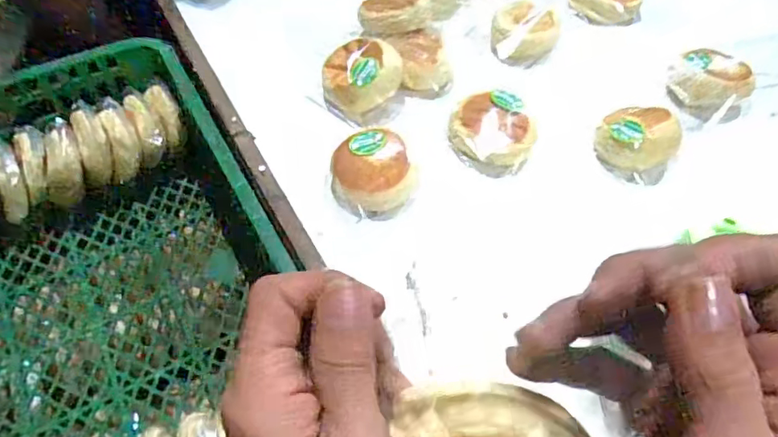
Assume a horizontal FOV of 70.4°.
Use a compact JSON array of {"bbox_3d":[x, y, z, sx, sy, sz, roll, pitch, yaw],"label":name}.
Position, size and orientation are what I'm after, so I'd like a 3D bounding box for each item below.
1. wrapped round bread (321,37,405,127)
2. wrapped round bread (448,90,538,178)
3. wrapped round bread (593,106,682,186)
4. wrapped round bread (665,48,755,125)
[{"bbox_3d":[-0.030,-0.163,0.646,0.092,0.058,0.098,-2,55,-4],"label":"wrapped round bread"},{"bbox_3d":[0.111,-0.092,0.609,0.090,0.038,0.099,1,55,-2],"label":"wrapped round bread"},{"bbox_3d":[0.272,-0.084,0.605,0.083,0.049,0.088,13,55,6],"label":"wrapped round bread"},{"bbox_3d":[0.381,-0.158,0.661,0.092,0.045,0.101,1,55,-2],"label":"wrapped round bread"}]

